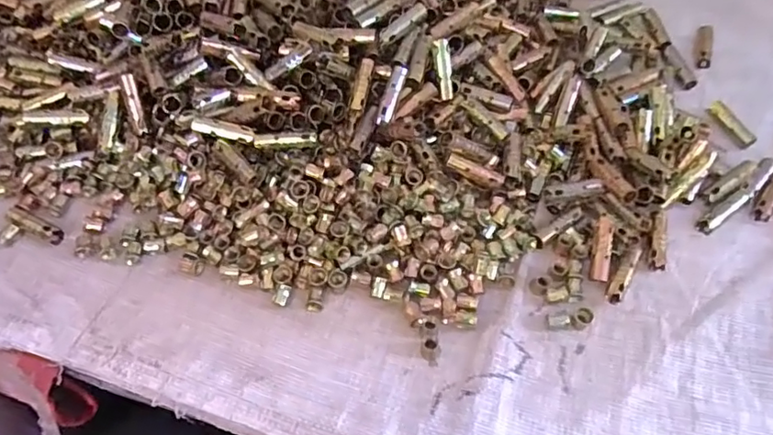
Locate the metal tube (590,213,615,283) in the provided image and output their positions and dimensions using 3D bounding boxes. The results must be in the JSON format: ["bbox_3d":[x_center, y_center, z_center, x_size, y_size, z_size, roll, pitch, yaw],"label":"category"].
[{"bbox_3d":[0.136,0.018,0.344,0.010,0.005,0.044,11,74,7],"label":"metal tube"}]

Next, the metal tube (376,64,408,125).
[{"bbox_3d":[0.004,-0.083,0.370,0.010,0.010,0.044,18,82,11],"label":"metal tube"}]

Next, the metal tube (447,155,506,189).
[{"bbox_3d":[0.059,-0.030,0.367,0.042,0.011,0.013,23,58,-14],"label":"metal tube"}]

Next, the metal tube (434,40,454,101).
[{"bbox_3d":[0.040,-0.103,0.381,0.010,0.041,0.008,-10,15,-6],"label":"metal tube"}]

